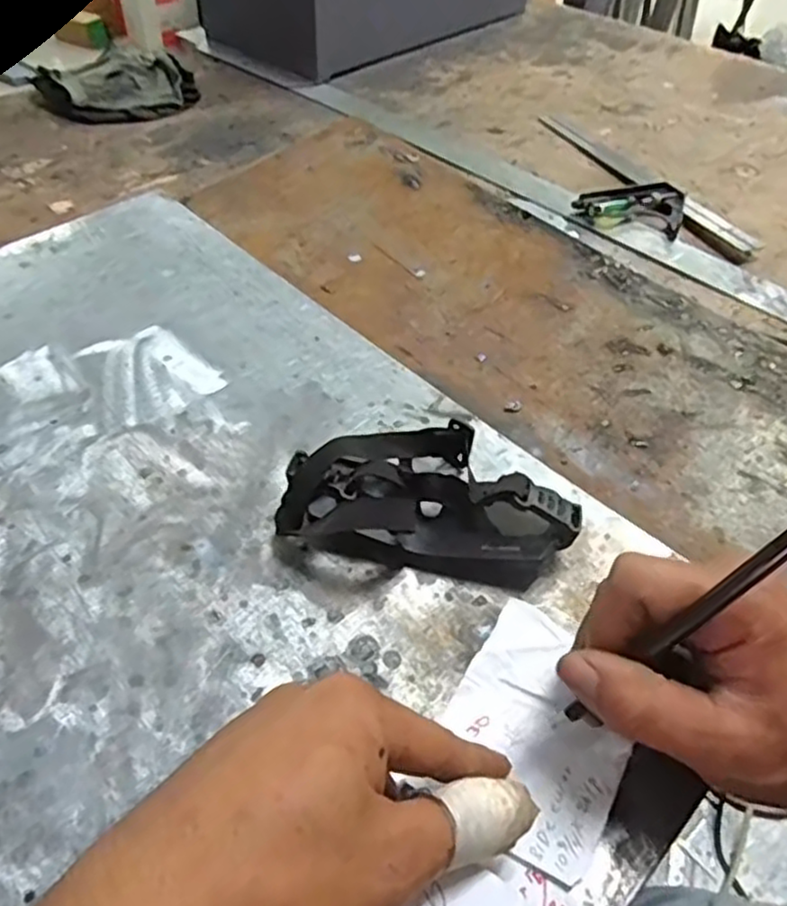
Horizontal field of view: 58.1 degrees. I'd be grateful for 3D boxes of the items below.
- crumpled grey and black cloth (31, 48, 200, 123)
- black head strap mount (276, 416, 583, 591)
[{"bbox_3d":[-0.300,-0.406,0.774,0.159,0.031,0.163,-13,47,-15],"label":"crumpled grey and black cloth"},{"bbox_3d":[0.020,0.019,0.360,0.139,0.032,0.082,12,46,10],"label":"black head strap mount"}]

